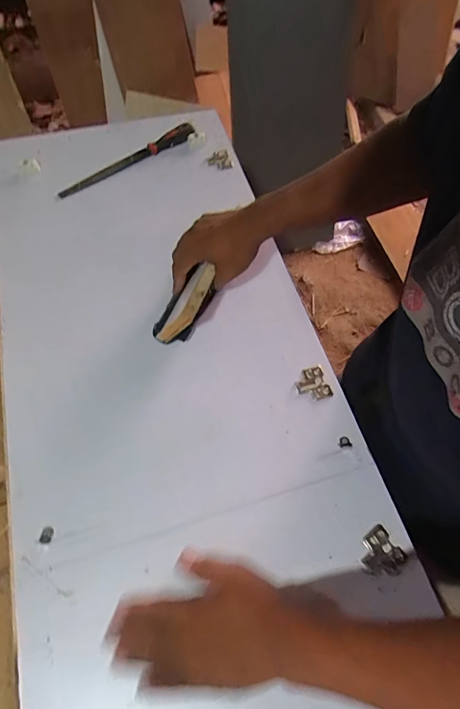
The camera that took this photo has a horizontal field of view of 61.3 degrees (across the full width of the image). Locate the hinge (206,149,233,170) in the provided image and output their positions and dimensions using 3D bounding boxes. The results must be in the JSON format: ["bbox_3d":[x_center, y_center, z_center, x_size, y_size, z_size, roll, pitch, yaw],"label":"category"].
[{"bbox_3d":[-0.022,-0.387,0.773,0.043,0.011,0.045,-13,63,-11],"label":"hinge"}]

